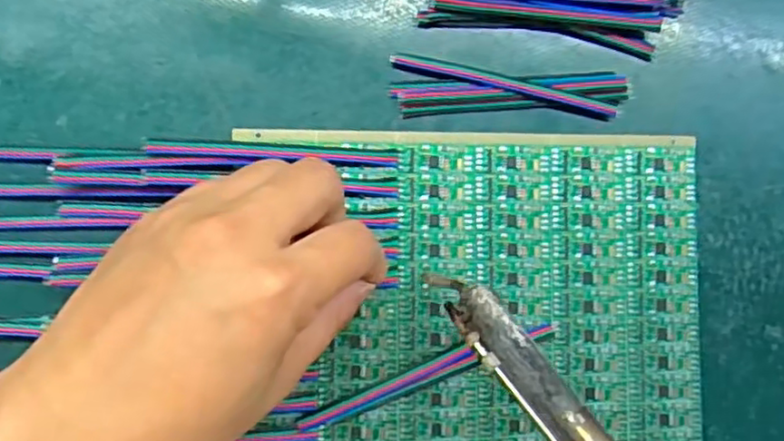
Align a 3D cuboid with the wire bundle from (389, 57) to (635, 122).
[{"bbox_3d":[0.050,-0.053,0.270,0.098,0.004,0.023,3,91,-7],"label":"wire bundle"}]

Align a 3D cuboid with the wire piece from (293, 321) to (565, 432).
[{"bbox_3d":[0.015,0.061,0.263,0.108,0.004,0.011,-20,94,-6],"label":"wire piece"}]

